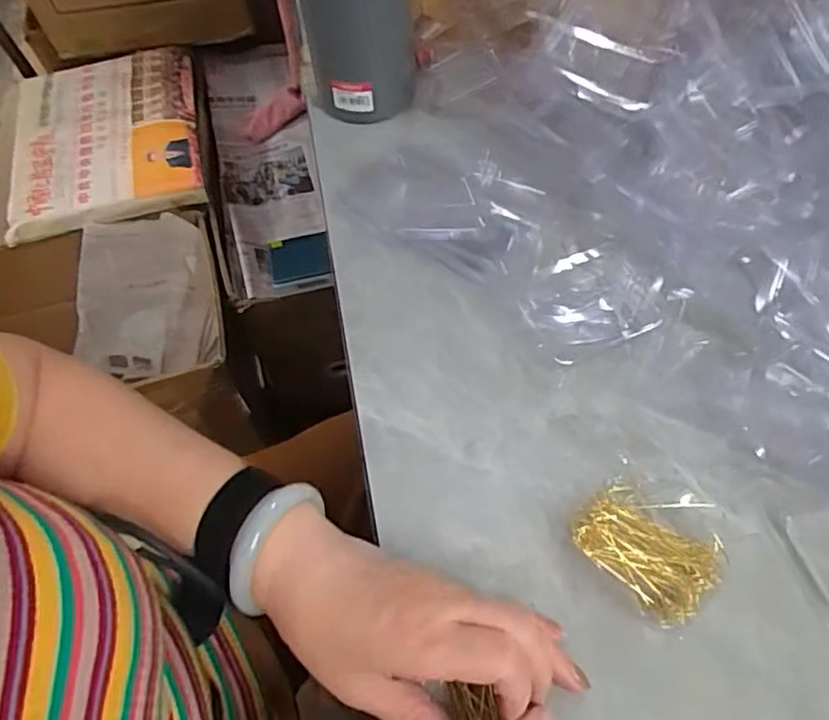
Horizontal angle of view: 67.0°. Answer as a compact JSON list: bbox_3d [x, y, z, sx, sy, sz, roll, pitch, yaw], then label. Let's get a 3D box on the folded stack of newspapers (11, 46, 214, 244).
[{"bbox_3d":[-0.476,-0.351,0.964,0.270,0.034,0.343,-13,61,-5],"label":"folded stack of newspapers"}]

